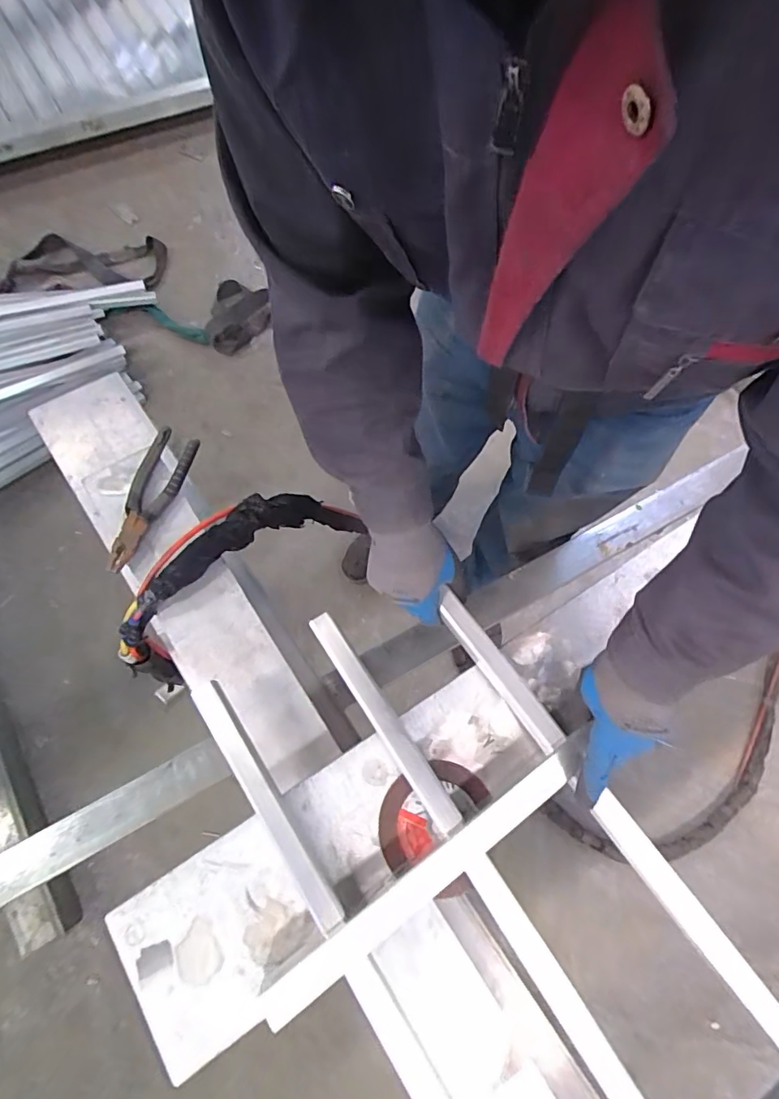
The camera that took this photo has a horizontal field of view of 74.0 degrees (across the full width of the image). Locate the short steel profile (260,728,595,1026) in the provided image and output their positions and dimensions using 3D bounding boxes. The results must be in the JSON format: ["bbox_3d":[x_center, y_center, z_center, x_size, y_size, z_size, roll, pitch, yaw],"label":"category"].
[{"bbox_3d":[0.046,0.302,0.498,0.367,0.041,0.033,-31,73,-16],"label":"short steel profile"}]

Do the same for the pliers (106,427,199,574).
[{"bbox_3d":[-0.316,-0.066,0.679,0.062,0.019,0.205,15,70,-1],"label":"pliers"}]

